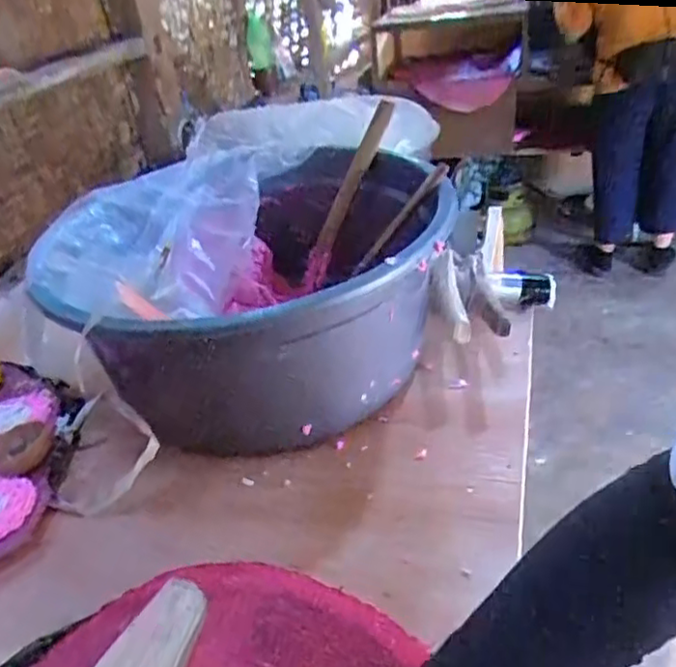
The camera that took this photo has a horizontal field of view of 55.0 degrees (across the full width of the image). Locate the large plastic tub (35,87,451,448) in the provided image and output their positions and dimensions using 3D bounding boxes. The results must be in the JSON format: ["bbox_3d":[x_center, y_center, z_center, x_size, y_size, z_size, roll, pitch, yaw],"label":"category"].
[{"bbox_3d":[-0.098,-0.080,0.698,0.383,0.215,0.428,2,34,16],"label":"large plastic tub"}]

